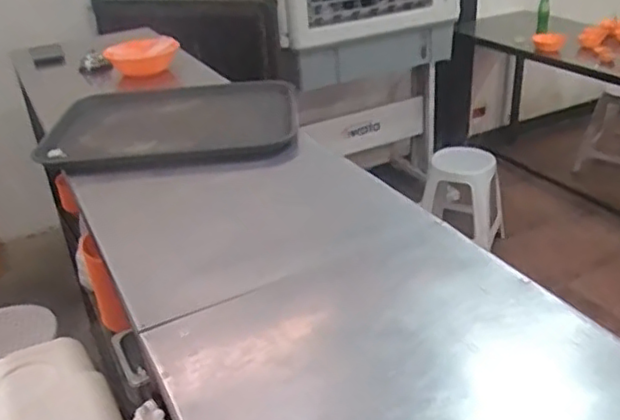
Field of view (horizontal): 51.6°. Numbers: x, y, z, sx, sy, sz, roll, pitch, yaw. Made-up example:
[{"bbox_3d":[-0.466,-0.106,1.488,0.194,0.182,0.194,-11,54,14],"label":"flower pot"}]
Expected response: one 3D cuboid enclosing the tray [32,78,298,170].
[{"bbox_3d":[-0.249,-0.171,1.199,0.447,0.045,0.354,-5,29,-1],"label":"tray"}]

